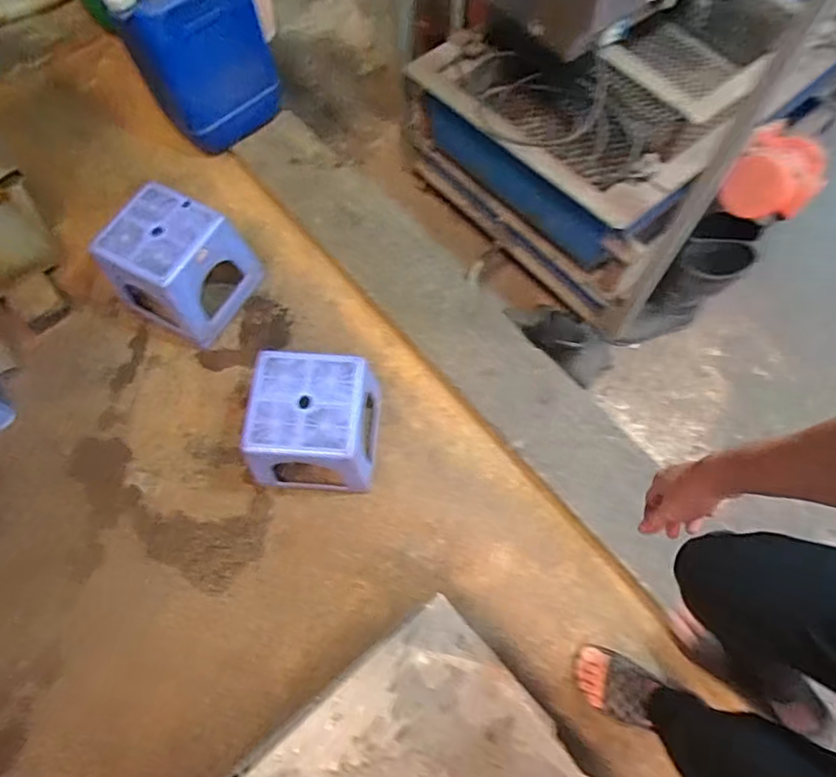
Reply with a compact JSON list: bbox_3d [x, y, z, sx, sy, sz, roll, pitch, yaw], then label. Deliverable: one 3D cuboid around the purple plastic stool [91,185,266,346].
[{"bbox_3d":[-0.562,-0.287,1.360,0.240,0.281,0.232,29,71,10],"label":"purple plastic stool"}]

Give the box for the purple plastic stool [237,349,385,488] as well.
[{"bbox_3d":[-0.229,0.072,1.198,0.250,0.206,0.230,5,69,3],"label":"purple plastic stool"}]

